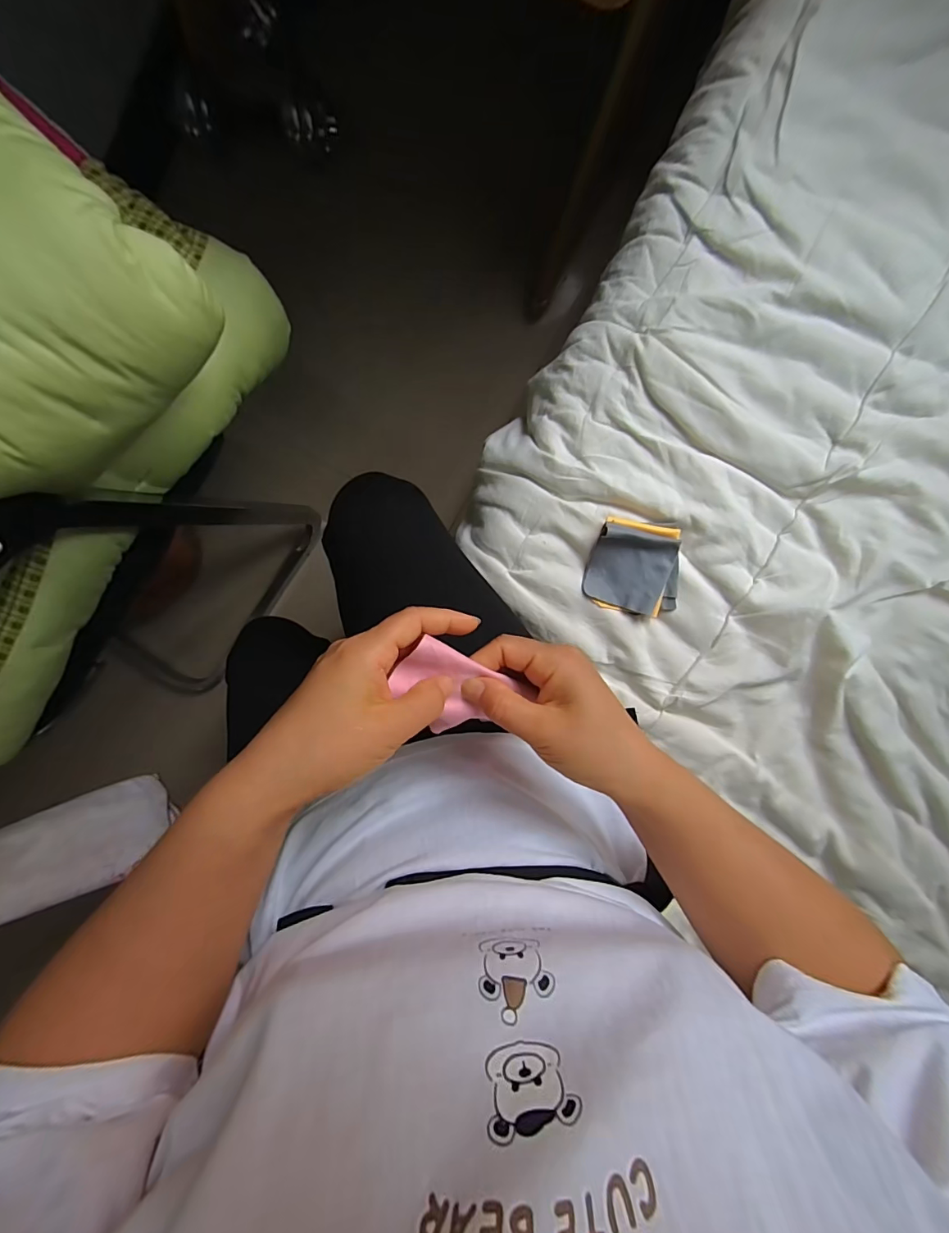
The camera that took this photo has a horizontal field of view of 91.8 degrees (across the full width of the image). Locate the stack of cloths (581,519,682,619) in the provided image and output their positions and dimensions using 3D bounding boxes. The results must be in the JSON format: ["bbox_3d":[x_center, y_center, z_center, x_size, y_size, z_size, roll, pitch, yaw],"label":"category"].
[{"bbox_3d":[0.162,-0.049,0.460,0.090,0.021,0.091,9,99,2],"label":"stack of cloths"}]

